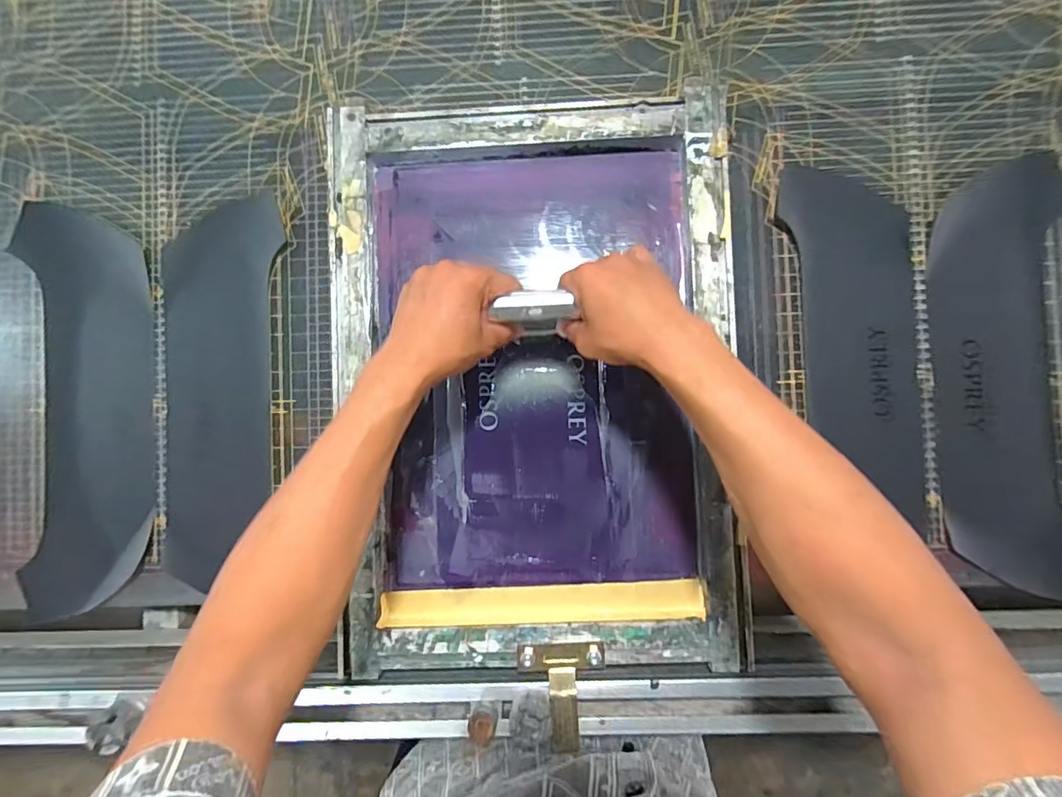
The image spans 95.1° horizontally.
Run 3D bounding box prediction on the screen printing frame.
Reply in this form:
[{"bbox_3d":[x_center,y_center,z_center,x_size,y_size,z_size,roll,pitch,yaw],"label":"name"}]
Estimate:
[{"bbox_3d":[0.006,-0.012,0.486,0.377,0.033,0.555,-2,89,3],"label":"screen printing frame"}]

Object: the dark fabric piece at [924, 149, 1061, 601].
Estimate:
[{"bbox_3d":[0.463,-0.019,0.475,0.126,0.035,0.409,-5,88,2],"label":"dark fabric piece"}]

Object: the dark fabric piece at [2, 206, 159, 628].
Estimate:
[{"bbox_3d":[-0.471,0.010,0.514,0.143,0.015,0.420,-1,89,3],"label":"dark fabric piece"}]

